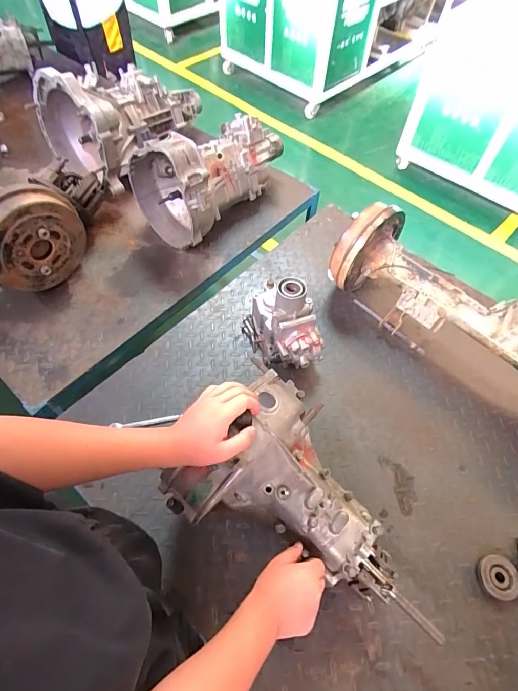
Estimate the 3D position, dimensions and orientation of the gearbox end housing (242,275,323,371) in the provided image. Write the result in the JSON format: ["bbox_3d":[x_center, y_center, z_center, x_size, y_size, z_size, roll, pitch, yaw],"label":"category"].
[{"bbox_3d":[0.054,-0.055,0.895,0.141,0.190,0.221,-19,61,-16],"label":"gearbox end housing"}]

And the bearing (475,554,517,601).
[{"bbox_3d":[0.447,0.434,0.710,0.076,0.016,0.072,2,58,-3],"label":"bearing"}]

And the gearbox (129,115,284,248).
[{"bbox_3d":[-0.157,-0.530,1.122,0.283,0.293,0.440,29,60,14],"label":"gearbox"}]

